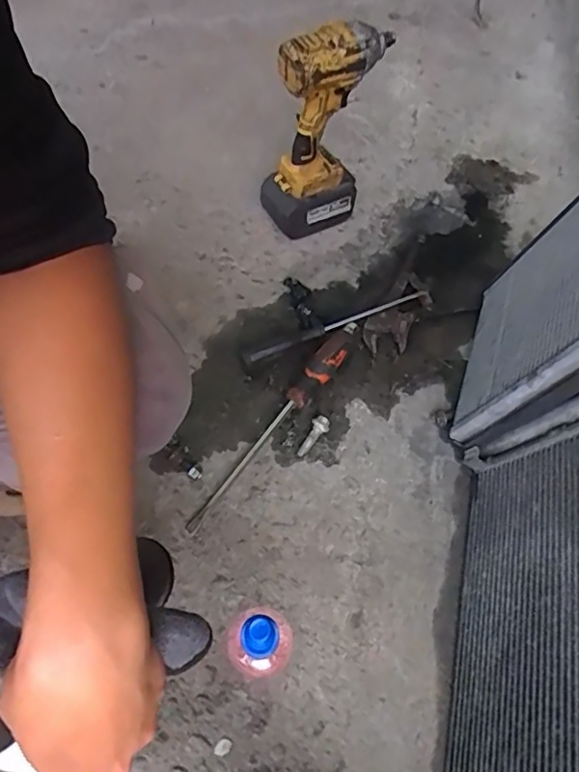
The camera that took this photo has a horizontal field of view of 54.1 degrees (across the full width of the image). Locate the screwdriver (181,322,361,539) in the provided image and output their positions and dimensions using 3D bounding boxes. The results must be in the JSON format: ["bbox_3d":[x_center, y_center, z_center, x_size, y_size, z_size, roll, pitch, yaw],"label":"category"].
[{"bbox_3d":[-0.006,0.030,0.655,0.040,0.036,0.309,30,62,16],"label":"screwdriver"}]

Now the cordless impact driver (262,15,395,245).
[{"bbox_3d":[0.044,-0.329,0.750,0.147,0.279,0.079,-31,64,-20],"label":"cordless impact driver"}]

